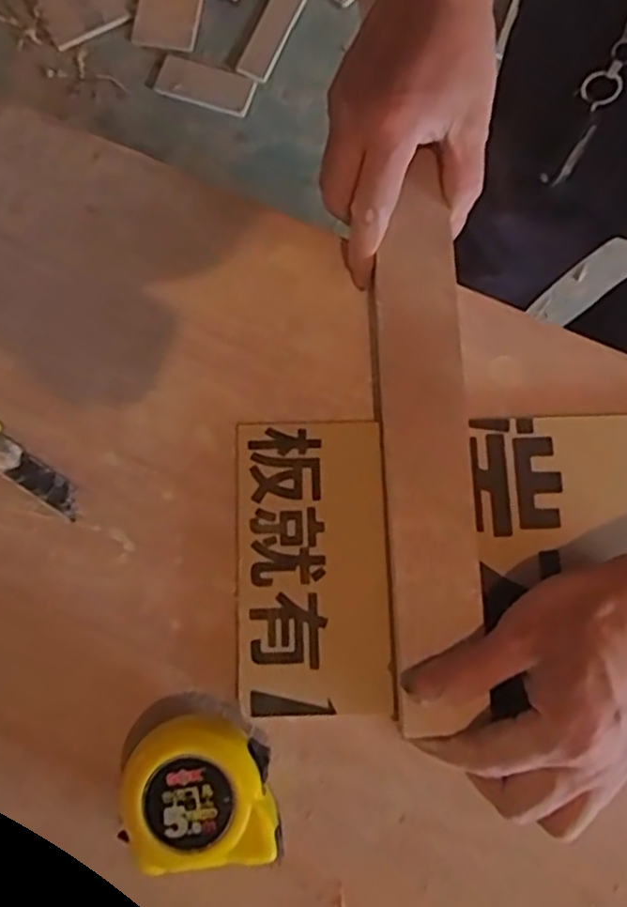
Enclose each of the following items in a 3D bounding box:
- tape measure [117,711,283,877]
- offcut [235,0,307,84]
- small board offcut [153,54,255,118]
[{"bbox_3d":[-0.057,0.166,0.359,0.074,0.040,0.068,-5,80,-2],"label":"tape measure"},{"bbox_3d":[-0.079,-0.787,1.346,0.064,0.008,0.206,23,80,3],"label":"offcut"},{"bbox_3d":[-0.197,-0.675,1.318,0.170,0.010,0.084,16,79,2],"label":"small board offcut"}]

